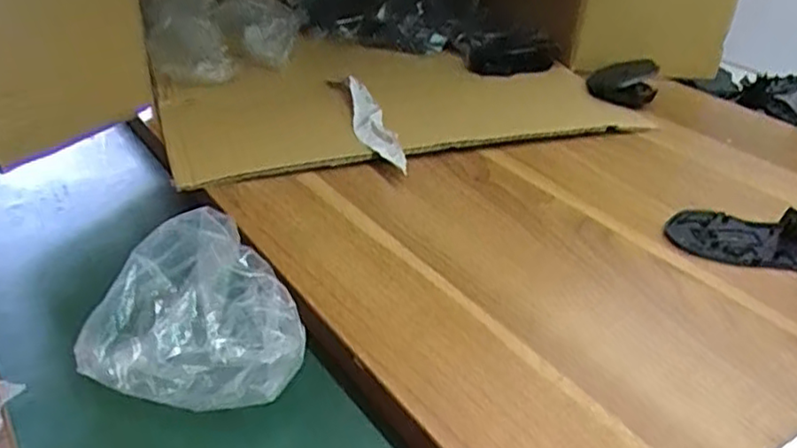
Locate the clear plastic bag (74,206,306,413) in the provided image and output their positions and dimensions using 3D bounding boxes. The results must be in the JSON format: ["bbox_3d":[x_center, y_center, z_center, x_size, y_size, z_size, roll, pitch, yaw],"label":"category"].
[{"bbox_3d":[-0.128,0.056,0.414,0.123,0.070,0.117,-13,35,-26],"label":"clear plastic bag"}]

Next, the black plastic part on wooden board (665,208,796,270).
[{"bbox_3d":[0.273,0.010,0.537,0.116,0.012,0.068,5,32,4],"label":"black plastic part on wooden board"}]

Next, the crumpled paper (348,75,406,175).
[{"bbox_3d":[-0.028,-0.099,0.661,0.034,0.019,0.174,-7,33,-14],"label":"crumpled paper"}]

